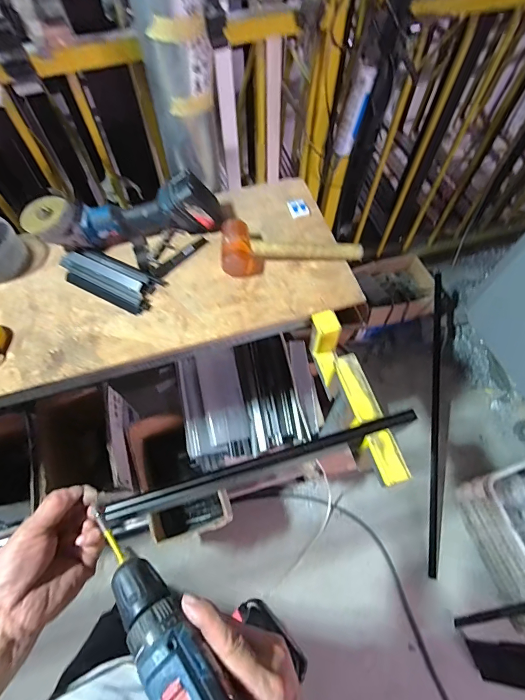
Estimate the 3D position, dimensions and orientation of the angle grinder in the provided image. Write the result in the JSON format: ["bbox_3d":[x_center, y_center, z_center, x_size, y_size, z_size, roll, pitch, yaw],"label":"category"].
[{"bbox_3d":[-0.270,-0.260,0.753,0.372,0.110,0.096,-10,63,-6],"label":"angle grinder"}]

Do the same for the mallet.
[{"bbox_3d":[0.062,-0.208,0.762,0.282,0.061,0.110,-2,62,-2],"label":"mallet"}]

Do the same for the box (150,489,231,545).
[{"bbox_3d":[-0.203,0.491,1.105,0.197,0.213,0.103,-13,63,-8],"label":"box"}]

